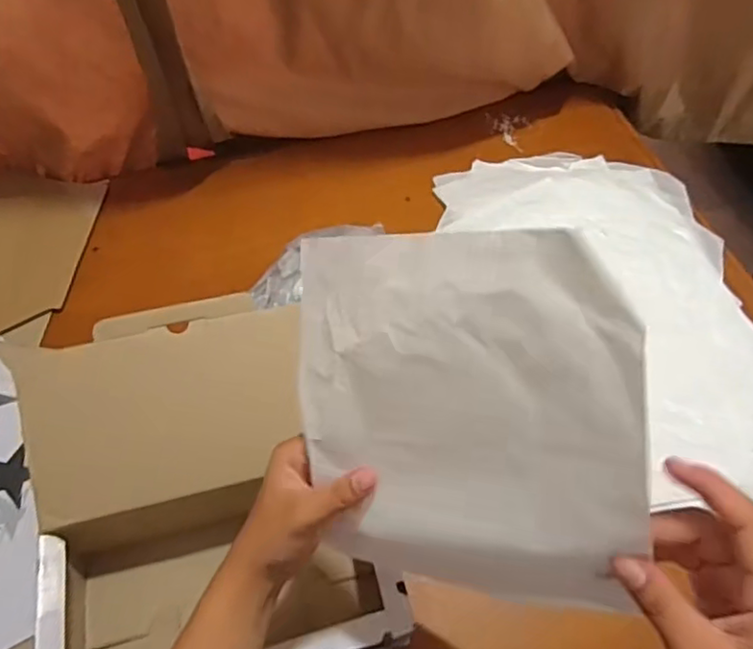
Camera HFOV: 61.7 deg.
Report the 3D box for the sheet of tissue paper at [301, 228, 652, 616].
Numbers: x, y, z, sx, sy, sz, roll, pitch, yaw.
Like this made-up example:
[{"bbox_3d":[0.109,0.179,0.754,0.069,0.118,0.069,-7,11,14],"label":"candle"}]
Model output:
[{"bbox_3d":[0.038,0.051,0.335,0.203,0.194,0.015,3,17,40],"label":"sheet of tissue paper"}]

